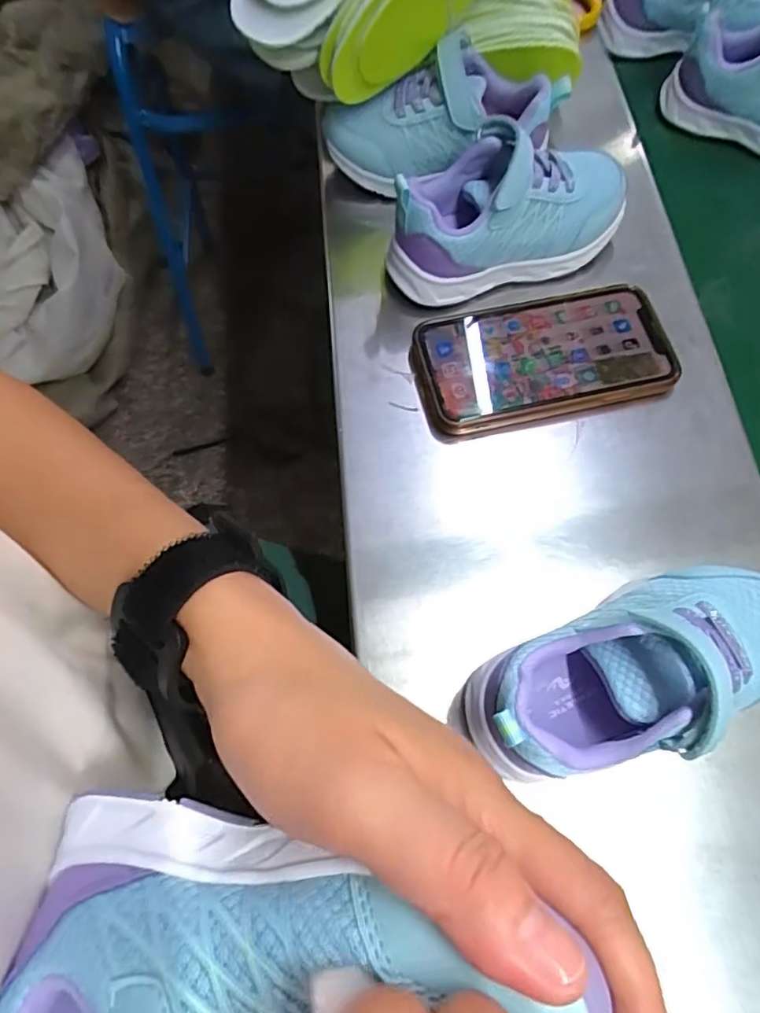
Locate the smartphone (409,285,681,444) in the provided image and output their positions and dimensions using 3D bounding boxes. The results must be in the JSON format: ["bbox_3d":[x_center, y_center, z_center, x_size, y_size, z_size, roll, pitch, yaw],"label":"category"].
[{"bbox_3d":[0.100,-0.090,0.367,0.153,0.019,0.080,-11,67,-7],"label":"smartphone"}]

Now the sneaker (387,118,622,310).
[{"bbox_3d":[0.081,-0.185,0.367,0.155,0.069,0.062,-17,68,-9],"label":"sneaker"}]

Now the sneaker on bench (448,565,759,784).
[{"bbox_3d":[0.120,0.072,0.263,0.153,0.079,0.058,-23,69,-11],"label":"sneaker on bench"}]

